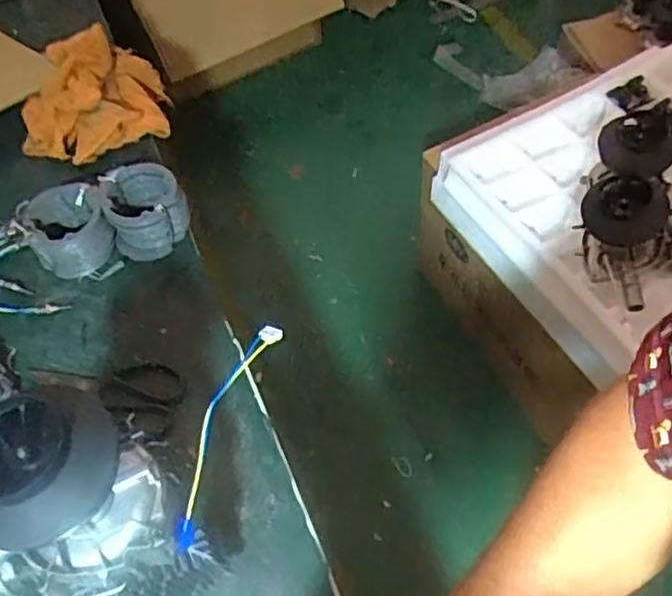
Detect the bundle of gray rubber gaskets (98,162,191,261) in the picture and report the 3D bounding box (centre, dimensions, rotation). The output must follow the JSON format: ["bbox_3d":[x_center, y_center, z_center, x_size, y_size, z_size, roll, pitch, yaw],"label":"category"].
[{"bbox_3d":[-0.253,-0.116,0.888,0.102,0.113,0.085,-21,52,-12],"label":"bundle of gray rubber gaskets"}]

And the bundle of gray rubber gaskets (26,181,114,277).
[{"bbox_3d":[-0.348,-0.088,0.870,0.101,0.088,0.081,-21,52,-11],"label":"bundle of gray rubber gaskets"}]

